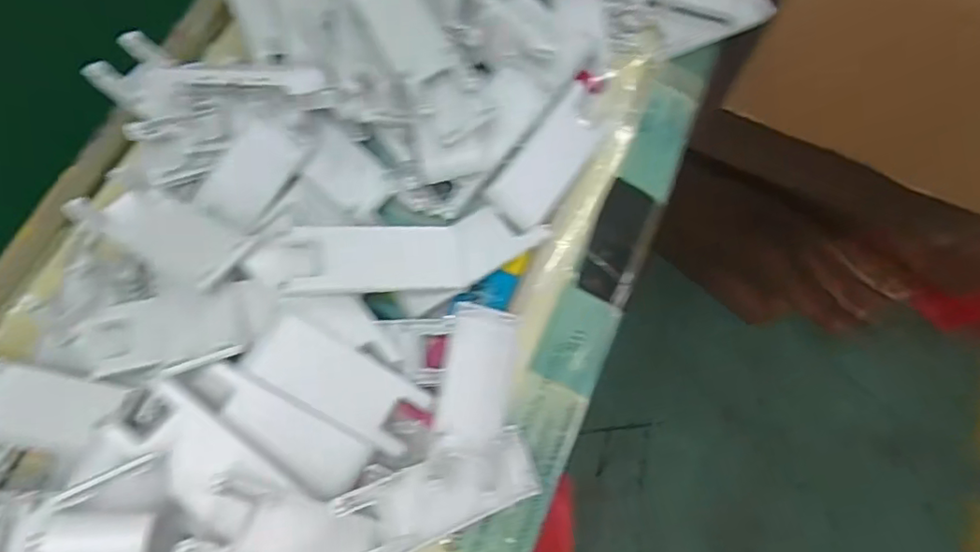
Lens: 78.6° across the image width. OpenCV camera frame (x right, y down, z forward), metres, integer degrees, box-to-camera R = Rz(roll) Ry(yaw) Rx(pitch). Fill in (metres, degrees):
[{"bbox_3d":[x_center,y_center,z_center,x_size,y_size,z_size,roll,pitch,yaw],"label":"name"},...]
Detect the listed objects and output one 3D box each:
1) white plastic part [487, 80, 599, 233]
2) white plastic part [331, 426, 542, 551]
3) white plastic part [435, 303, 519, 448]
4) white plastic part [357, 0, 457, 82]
[{"bbox_3d":[0.039,-0.075,0.381,0.039,0.005,0.098,37,78,-11],"label":"white plastic part"},{"bbox_3d":[-0.025,0.113,0.313,0.102,0.015,0.044,-20,85,-16],"label":"white plastic part"},{"bbox_3d":[-0.006,0.057,0.339,0.039,0.008,0.078,16,67,-15],"label":"white plastic part"},{"bbox_3d":[-0.054,-0.154,0.374,0.036,0.013,0.072,-28,77,-13],"label":"white plastic part"}]

